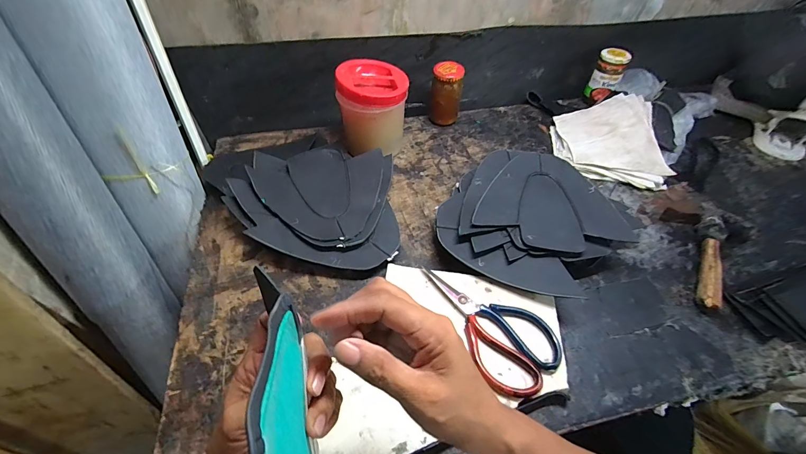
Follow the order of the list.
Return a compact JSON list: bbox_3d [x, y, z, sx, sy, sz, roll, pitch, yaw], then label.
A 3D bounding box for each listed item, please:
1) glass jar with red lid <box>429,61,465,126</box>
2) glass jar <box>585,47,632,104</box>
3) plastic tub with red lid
[{"bbox_3d":[0.088,-0.272,0.705,0.058,0.119,0.059,1,49,-1],"label":"glass jar with red lid"},{"bbox_3d":[0.449,-0.331,0.753,0.061,0.098,0.061,22,52,16],"label":"glass jar"},{"bbox_3d":[-0.053,-0.202,0.618,0.111,0.150,0.105,1,49,-1],"label":"plastic tub with red lid"}]

